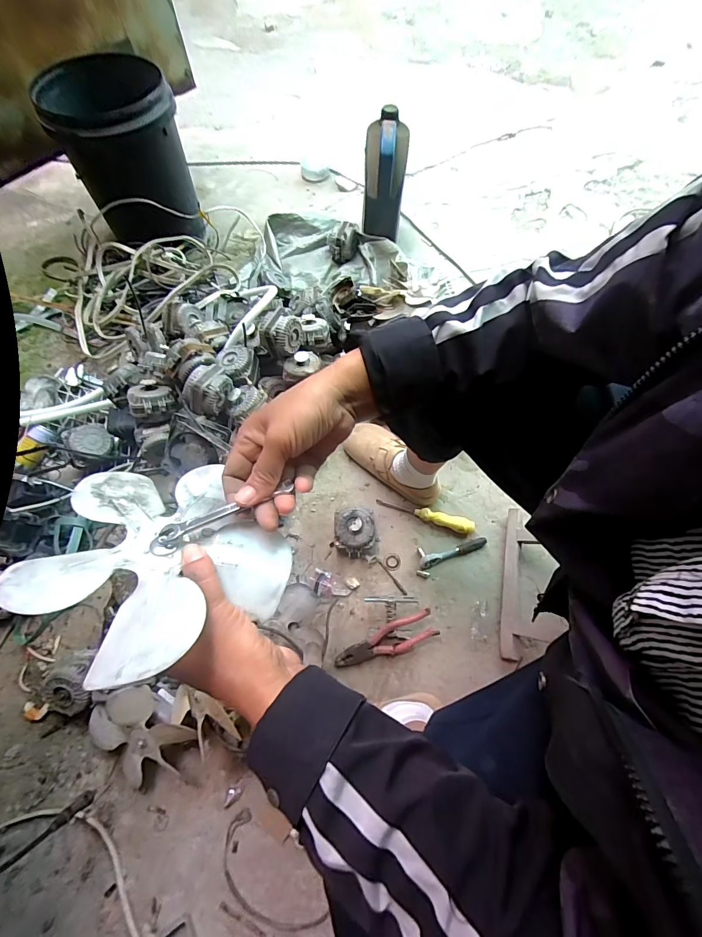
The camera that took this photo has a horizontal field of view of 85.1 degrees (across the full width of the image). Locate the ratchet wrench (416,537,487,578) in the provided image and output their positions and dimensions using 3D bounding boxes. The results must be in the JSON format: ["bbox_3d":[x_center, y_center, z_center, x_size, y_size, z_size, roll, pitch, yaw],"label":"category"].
[{"bbox_3d":[0.204,0.171,0.787,0.155,0.023,0.054,-19,68,-8],"label":"ratchet wrench"}]

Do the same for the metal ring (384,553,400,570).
[{"bbox_3d":[0.085,0.192,0.790,0.035,0.004,0.035,0,67,0],"label":"metal ring"}]

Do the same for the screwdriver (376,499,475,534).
[{"bbox_3d":[0.159,0.095,0.819,0.207,0.024,0.030,18,68,8],"label":"screwdriver"}]

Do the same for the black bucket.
[{"bbox_3d":[-0.608,-0.871,1.071,0.281,0.332,0.342,-20,68,-8],"label":"black bucket"}]

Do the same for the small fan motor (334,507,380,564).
[{"bbox_3d":[0.010,0.134,0.776,0.091,0.070,0.096,0,67,0],"label":"small fan motor"}]

